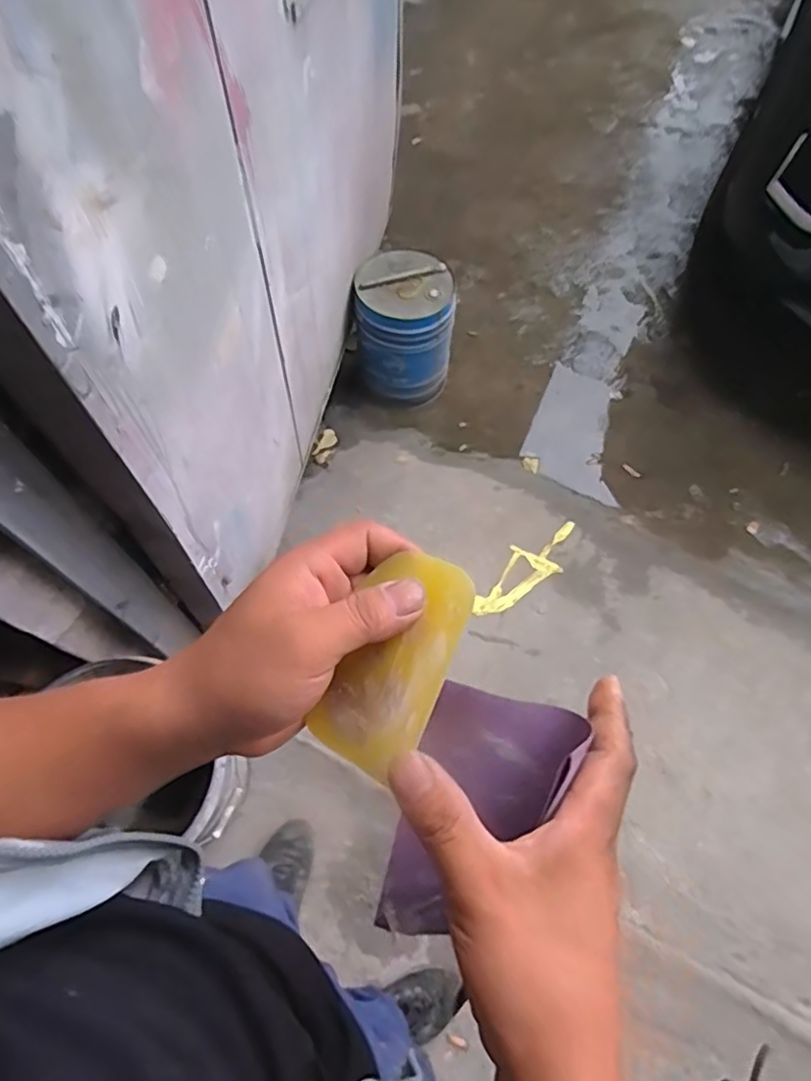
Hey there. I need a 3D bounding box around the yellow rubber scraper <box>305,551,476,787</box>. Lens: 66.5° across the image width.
[{"bbox_3d":[-0.005,0.054,0.274,0.050,0.016,0.097,30,91,12],"label":"yellow rubber scraper"}]

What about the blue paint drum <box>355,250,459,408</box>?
[{"bbox_3d":[-0.005,-0.590,1.746,0.263,0.347,0.278,0,64,-1],"label":"blue paint drum"}]

